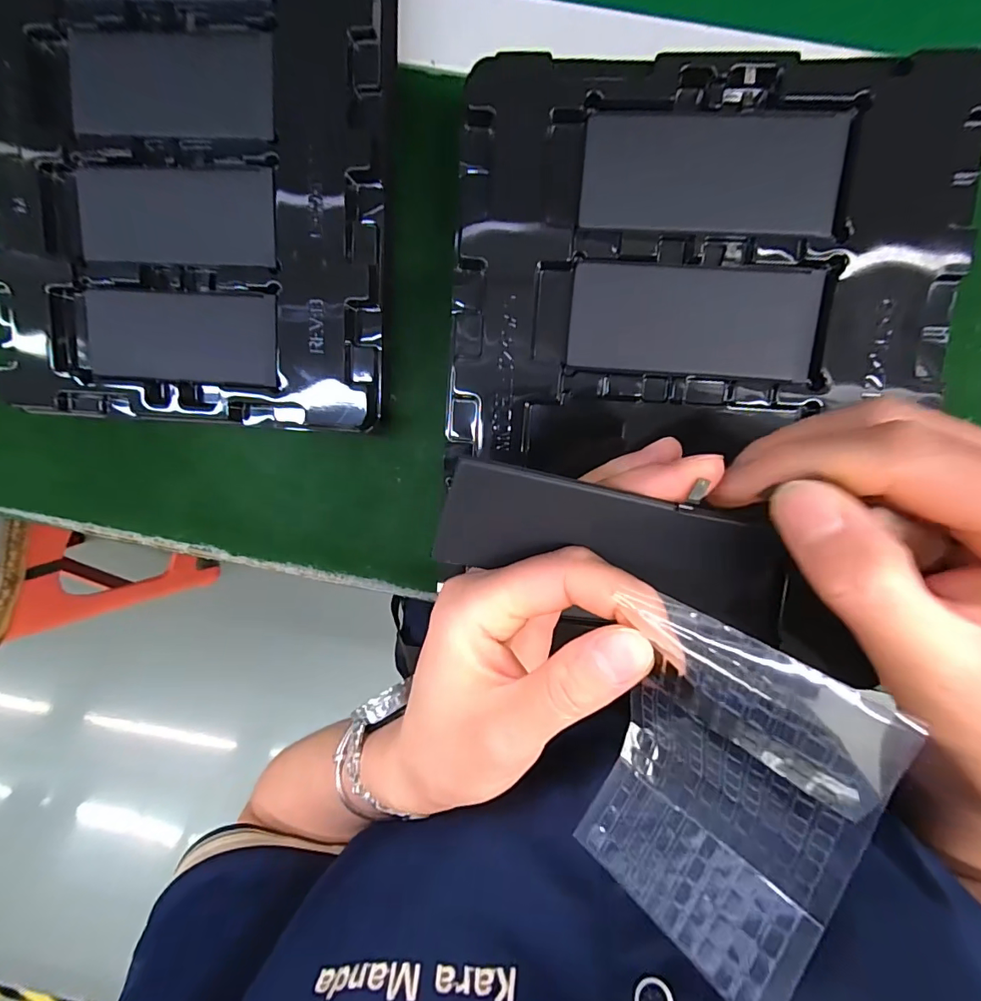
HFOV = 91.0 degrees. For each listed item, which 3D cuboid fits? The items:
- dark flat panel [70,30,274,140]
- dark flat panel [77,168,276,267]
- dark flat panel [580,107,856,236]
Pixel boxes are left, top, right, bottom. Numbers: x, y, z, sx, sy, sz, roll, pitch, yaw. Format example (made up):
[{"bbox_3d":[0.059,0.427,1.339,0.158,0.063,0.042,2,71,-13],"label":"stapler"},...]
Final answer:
[{"bbox_3d":[-0.163,-0.212,0.246,0.107,0.006,0.046,5,100,2],"label":"dark flat panel"},{"bbox_3d":[-0.168,-0.150,0.258,0.107,0.004,0.044,2,100,3],"label":"dark flat panel"},{"bbox_3d":[0.097,-0.145,0.212,0.108,0.011,0.050,6,100,2],"label":"dark flat panel"}]

